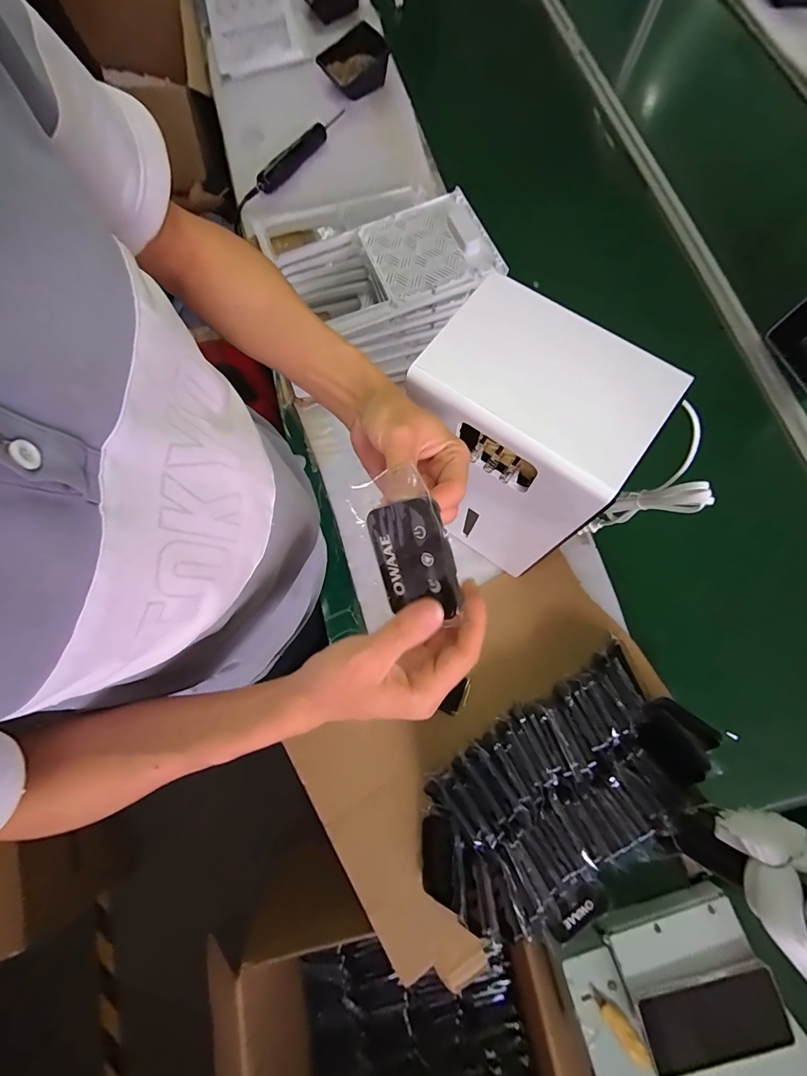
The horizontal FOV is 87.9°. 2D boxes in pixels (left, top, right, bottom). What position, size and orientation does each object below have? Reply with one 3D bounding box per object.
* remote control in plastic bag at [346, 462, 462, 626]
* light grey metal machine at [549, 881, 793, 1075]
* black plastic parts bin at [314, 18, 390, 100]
[{"bbox_3d":[0.006,0.006,0.295,0.066,0.019,0.107,-20,92,39],"label":"remote control in plastic bag"},{"bbox_3d":[0.313,0.543,0.497,0.232,0.047,0.167,-24,75,-5],"label":"light grey metal machine"},{"bbox_3d":[-0.115,-1.092,0.962,0.159,0.056,0.123,-4,74,1],"label":"black plastic parts bin"}]

